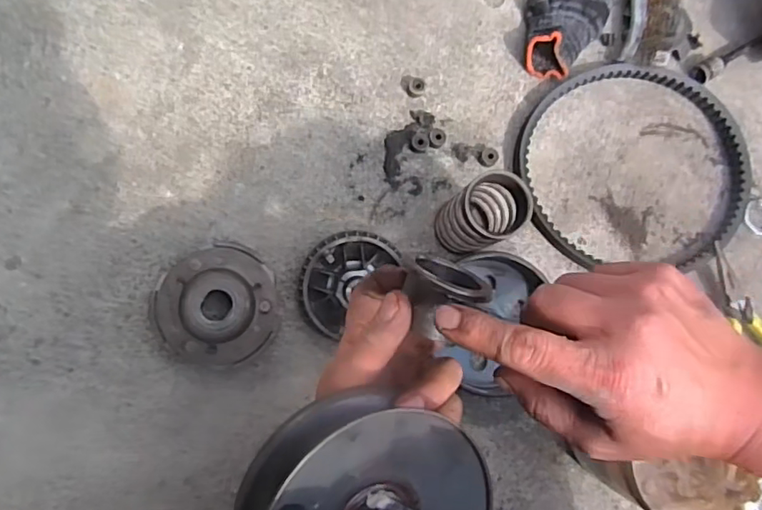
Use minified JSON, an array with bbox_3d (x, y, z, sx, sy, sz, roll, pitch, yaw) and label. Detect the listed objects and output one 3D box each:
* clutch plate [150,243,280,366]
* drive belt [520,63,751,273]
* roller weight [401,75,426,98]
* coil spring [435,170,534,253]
[{"bbox_3d":[-0.150,0.045,0.523,0.107,0.039,0.105,1,84,-7],"label":"clutch plate"},{"bbox_3d":[0.267,-0.095,0.599,0.248,0.024,0.211,3,84,-7],"label":"drive belt"},{"bbox_3d":[0.032,-0.173,0.582,0.026,0.012,0.020,24,83,-4],"label":"roller weight"},{"bbox_3d":[0.092,-0.038,0.529,0.061,0.113,0.055,-26,88,-9],"label":"coil spring"}]

